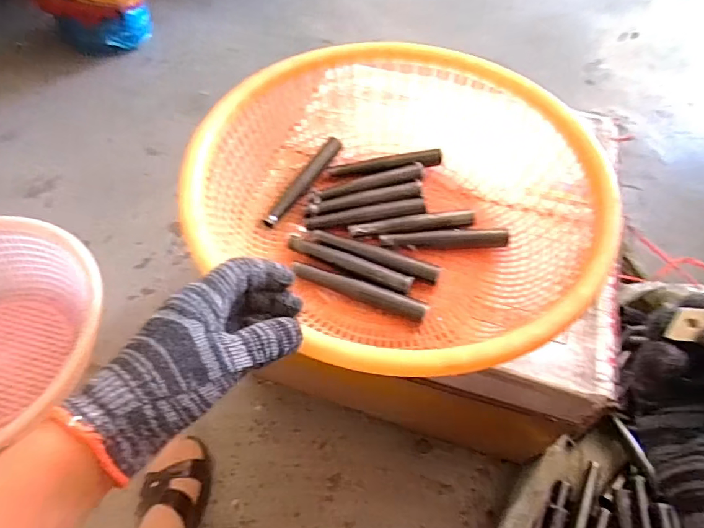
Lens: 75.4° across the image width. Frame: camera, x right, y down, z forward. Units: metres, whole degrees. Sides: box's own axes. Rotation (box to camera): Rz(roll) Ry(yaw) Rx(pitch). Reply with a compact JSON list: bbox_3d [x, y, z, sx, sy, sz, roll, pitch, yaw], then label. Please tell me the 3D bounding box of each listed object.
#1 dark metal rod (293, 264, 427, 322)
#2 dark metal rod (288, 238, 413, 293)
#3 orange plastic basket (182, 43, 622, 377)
[{"bbox_3d":[0.007,0.027,0.491,0.151,0.019,0.017,20,59,12],"label":"dark metal rod"},{"bbox_3d":[-0.002,-0.002,0.502,0.143,0.013,0.020,22,60,13],"label":"dark metal rod"},{"bbox_3d":[0.051,-0.064,0.493,0.400,0.133,0.381,1,59,-1],"label":"orange plastic basket"}]

